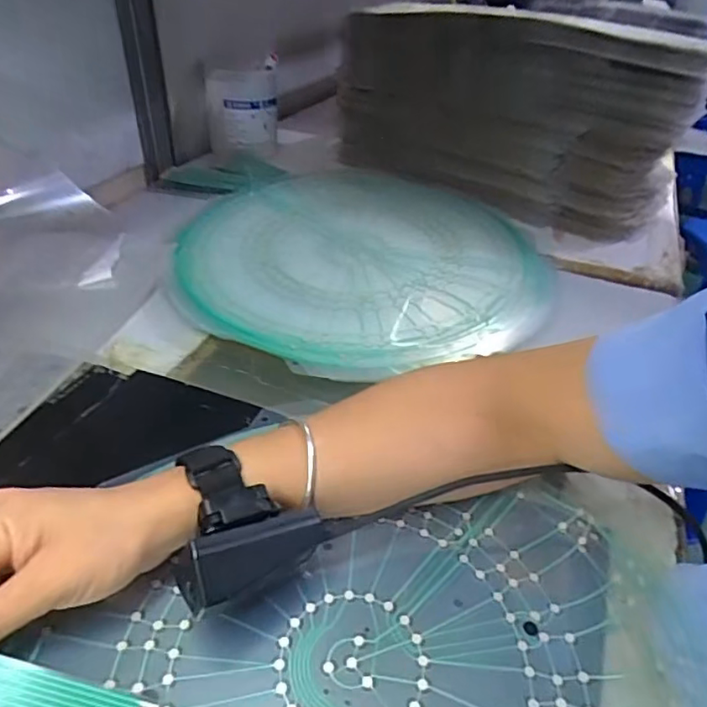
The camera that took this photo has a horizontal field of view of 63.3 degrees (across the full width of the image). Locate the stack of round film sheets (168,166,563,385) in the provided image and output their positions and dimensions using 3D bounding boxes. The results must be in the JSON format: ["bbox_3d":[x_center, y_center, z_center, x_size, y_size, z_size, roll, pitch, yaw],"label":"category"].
[{"bbox_3d":[0.008,-0.108,0.601,0.358,0.019,0.377,-9,40,-12],"label":"stack of round film sheets"}]

